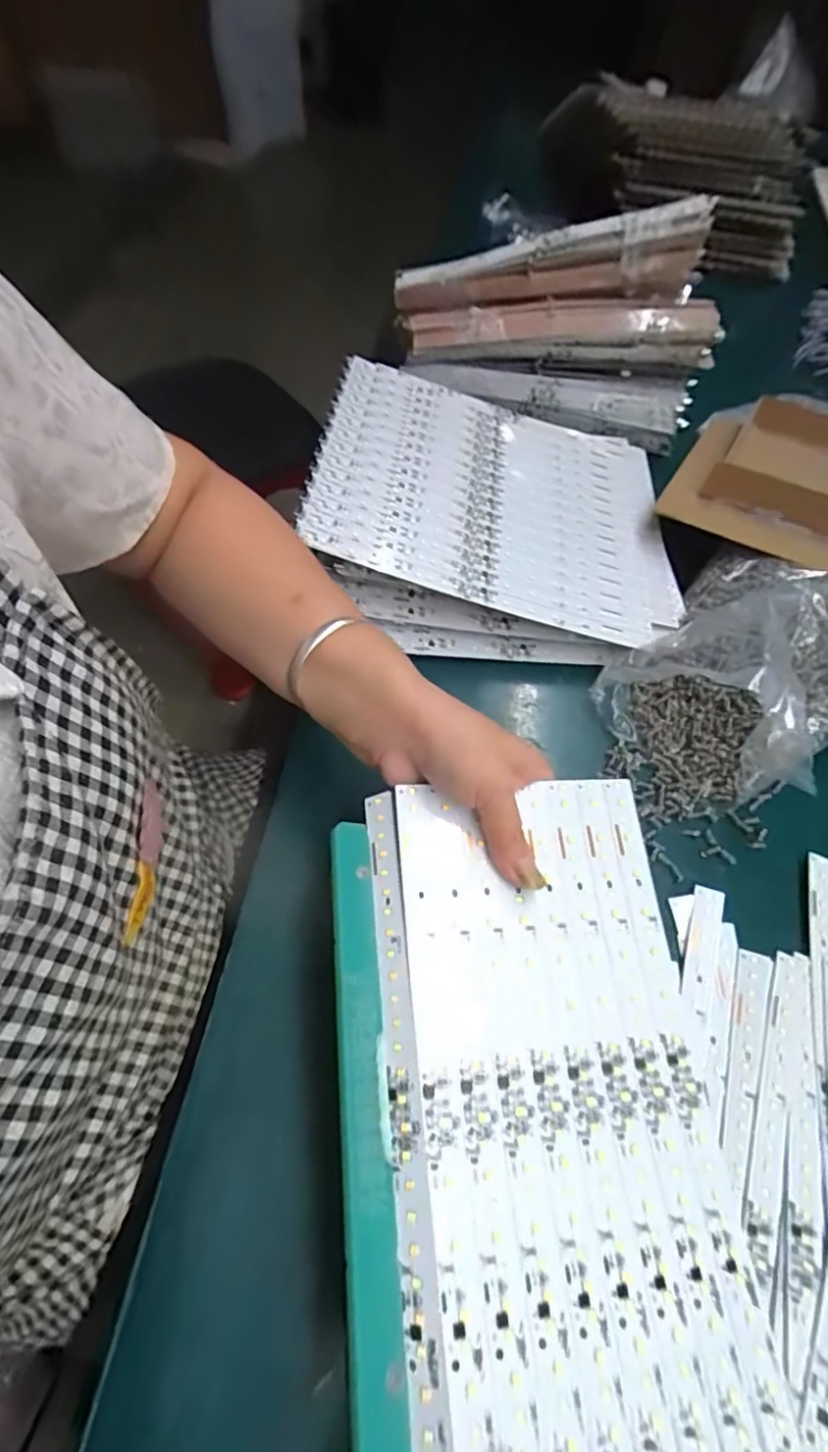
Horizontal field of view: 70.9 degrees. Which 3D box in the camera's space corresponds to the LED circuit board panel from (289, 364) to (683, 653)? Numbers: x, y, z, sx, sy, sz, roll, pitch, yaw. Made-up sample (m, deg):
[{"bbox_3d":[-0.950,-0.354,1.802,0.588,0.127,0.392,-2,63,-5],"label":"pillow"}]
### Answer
[{"bbox_3d":[0.076,-0.205,0.500,0.304,0.012,0.268,16,57,-11],"label":"LED circuit board panel"}]

